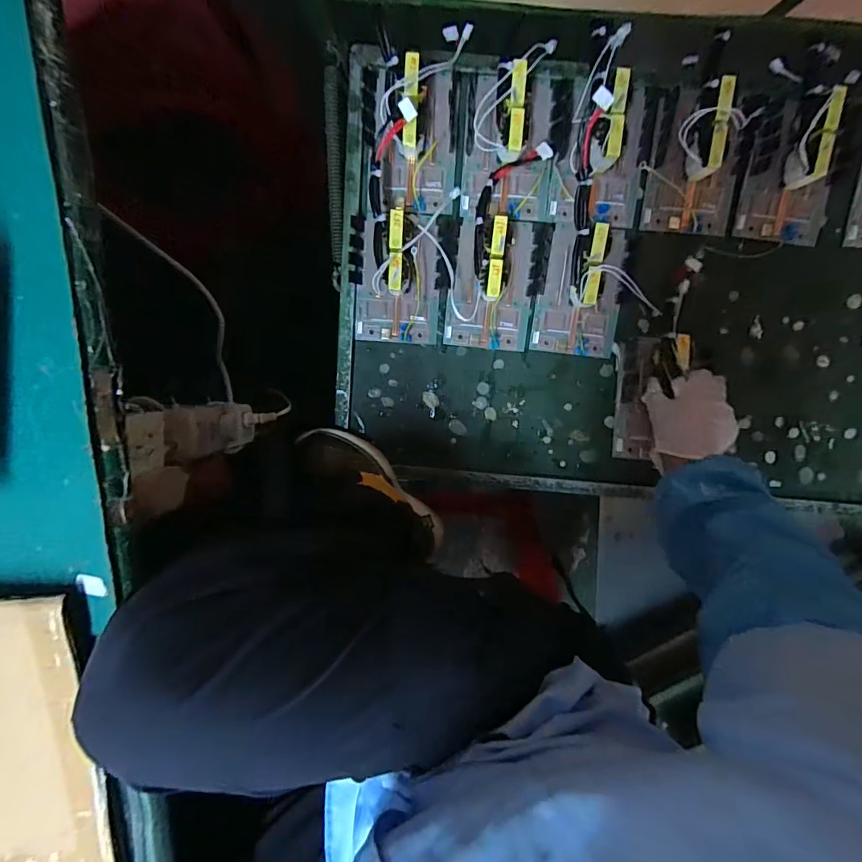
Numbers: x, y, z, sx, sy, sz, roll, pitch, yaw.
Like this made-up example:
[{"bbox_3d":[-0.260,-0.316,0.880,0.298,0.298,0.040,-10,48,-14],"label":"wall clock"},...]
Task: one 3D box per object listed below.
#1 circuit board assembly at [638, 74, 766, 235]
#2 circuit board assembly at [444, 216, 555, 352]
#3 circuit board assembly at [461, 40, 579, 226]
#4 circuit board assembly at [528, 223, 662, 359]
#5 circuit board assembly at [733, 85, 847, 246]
[{"bbox_3d":[0.332,-0.333,0.550,0.123,0.055,0.165,7,99,1],"label":"circuit board assembly"},{"bbox_3d":[0.088,-0.194,0.580,0.122,0.053,0.175,8,99,1],"label":"circuit board assembly"},{"bbox_3d":[0.108,-0.363,0.548,0.129,0.052,0.197,5,99,1],"label":"circuit board assembly"},{"bbox_3d":[0.203,-0.181,0.575,0.110,0.059,0.165,11,99,0],"label":"circuit board assembly"},{"bbox_3d":[0.452,-0.317,0.552,0.113,0.052,0.163,-1,98,2],"label":"circuit board assembly"}]

